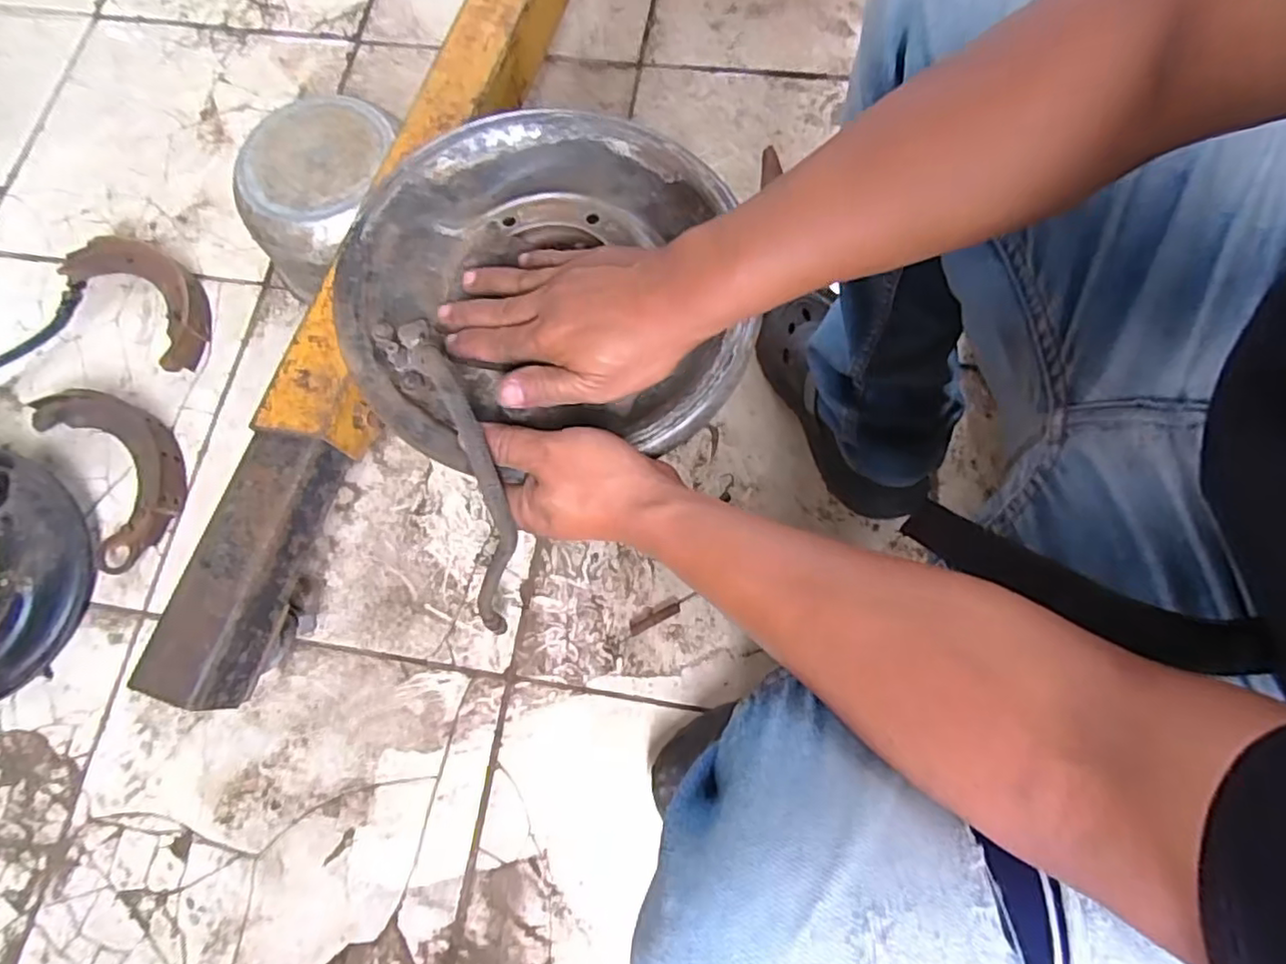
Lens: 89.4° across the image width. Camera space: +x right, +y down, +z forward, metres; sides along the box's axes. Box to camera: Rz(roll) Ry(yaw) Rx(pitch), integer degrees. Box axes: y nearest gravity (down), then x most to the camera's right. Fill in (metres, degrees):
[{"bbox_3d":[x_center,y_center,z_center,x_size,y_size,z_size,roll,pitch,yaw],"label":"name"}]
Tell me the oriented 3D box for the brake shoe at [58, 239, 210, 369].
[{"bbox_3d":[-0.593,-0.226,0.783,0.213,0.032,0.098,40,78,11],"label":"brake shoe"}]

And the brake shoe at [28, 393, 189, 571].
[{"bbox_3d":[-0.583,-0.019,0.723,0.116,0.028,0.219,-32,76,-8],"label":"brake shoe"}]

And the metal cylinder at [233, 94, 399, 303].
[{"bbox_3d":[-0.362,-0.322,0.761,0.159,0.133,0.198,13,74,7],"label":"metal cylinder"}]

